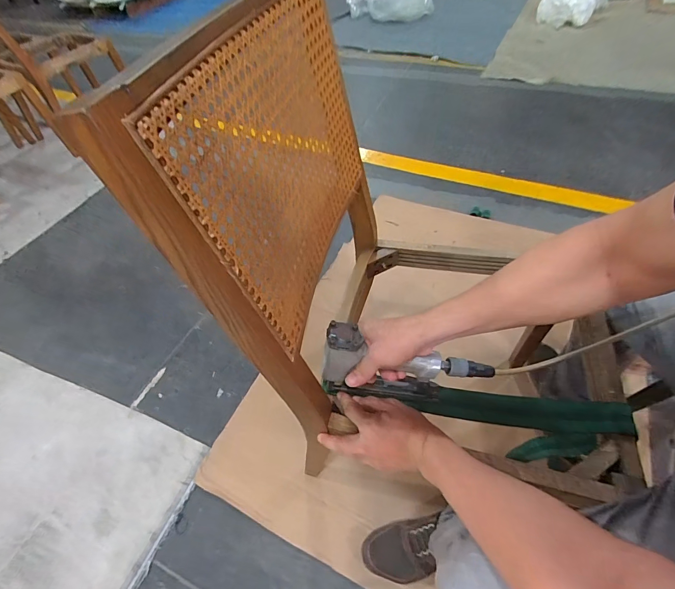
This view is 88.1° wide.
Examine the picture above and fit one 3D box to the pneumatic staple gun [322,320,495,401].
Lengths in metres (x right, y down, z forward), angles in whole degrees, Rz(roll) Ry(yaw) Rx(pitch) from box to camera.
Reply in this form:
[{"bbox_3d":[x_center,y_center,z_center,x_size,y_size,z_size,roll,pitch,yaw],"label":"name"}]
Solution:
[{"bbox_3d":[0.101,0.104,0.517,0.243,0.149,0.048,0,52,4],"label":"pneumatic staple gun"}]

